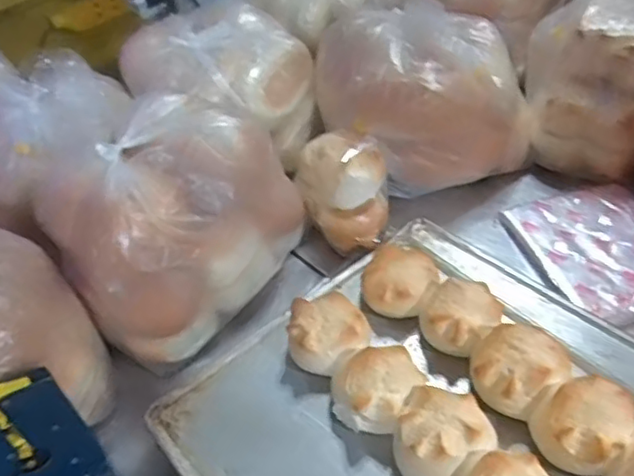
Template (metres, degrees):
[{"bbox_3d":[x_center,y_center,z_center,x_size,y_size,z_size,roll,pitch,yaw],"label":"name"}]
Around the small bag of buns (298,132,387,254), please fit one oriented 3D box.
[{"bbox_3d":[0.028,-0.060,0.704,0.097,0.102,0.113,-7,44,0],"label":"small bag of buns"}]

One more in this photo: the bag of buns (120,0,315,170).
[{"bbox_3d":[-0.115,-0.206,0.817,0.230,0.122,0.199,32,56,33],"label":"bag of buns"}]

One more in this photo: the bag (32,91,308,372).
[{"bbox_3d":[-0.144,-0.025,0.654,0.165,0.176,0.240,26,53,29],"label":"bag"}]

